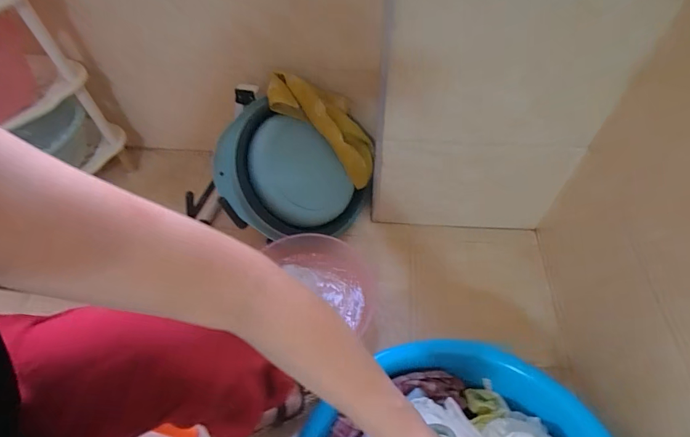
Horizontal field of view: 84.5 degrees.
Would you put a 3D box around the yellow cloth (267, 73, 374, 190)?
[{"bbox_3d":[-0.034,-0.226,0.902,0.321,0.067,0.139,40,53,-24],"label":"yellow cloth"}]

